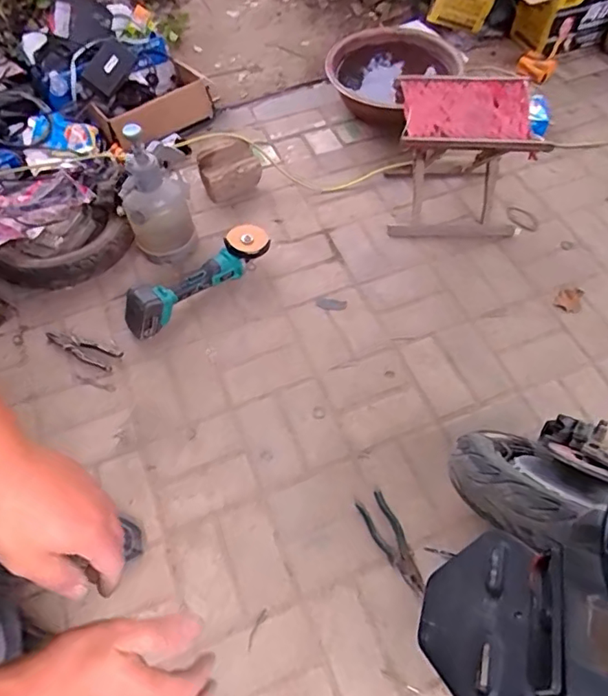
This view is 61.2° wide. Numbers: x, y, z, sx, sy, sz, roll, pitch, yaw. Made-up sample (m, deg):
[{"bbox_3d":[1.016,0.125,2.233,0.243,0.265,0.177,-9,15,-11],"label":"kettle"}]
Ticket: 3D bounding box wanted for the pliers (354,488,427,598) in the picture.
[{"bbox_3d":[0.164,0.356,0.941,0.057,0.009,0.187,-26,62,-10],"label":"pliers"}]

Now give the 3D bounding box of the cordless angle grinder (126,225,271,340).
[{"bbox_3d":[-0.241,-0.165,1.163,0.368,0.095,0.094,-37,66,-17],"label":"cordless angle grinder"}]

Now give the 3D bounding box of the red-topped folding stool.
[{"bbox_3d":[0.363,-0.436,1.197,0.294,0.292,0.210,0,61,4],"label":"red-topped folding stool"}]

